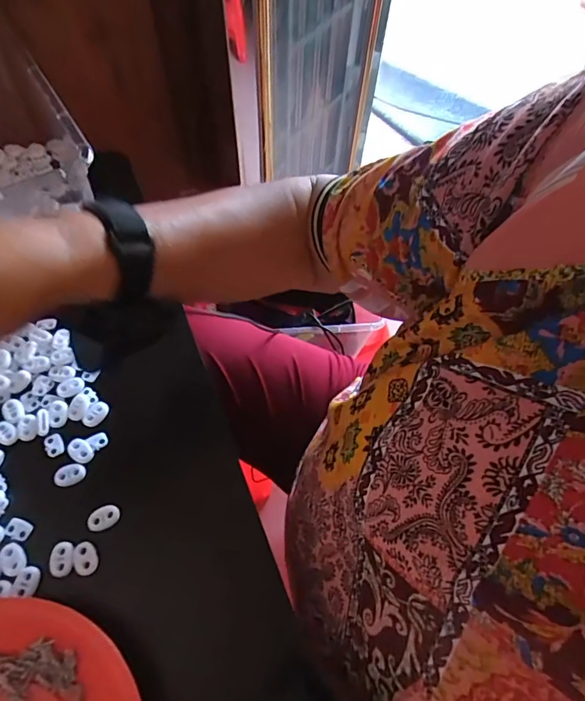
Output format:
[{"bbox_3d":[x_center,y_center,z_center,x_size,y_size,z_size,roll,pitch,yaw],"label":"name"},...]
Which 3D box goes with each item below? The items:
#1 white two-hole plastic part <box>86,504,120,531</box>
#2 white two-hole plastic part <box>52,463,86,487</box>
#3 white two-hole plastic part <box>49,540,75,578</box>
[{"bbox_3d":[-0.143,0.127,0.329,0.022,0.004,0.016,-14,65,-20],"label":"white two-hole plastic part"},{"bbox_3d":[-0.176,0.099,0.345,0.023,0.005,0.016,-19,62,-12],"label":"white two-hole plastic part"},{"bbox_3d":[-0.166,0.152,0.315,0.016,0.007,0.022,-7,60,-5],"label":"white two-hole plastic part"}]

